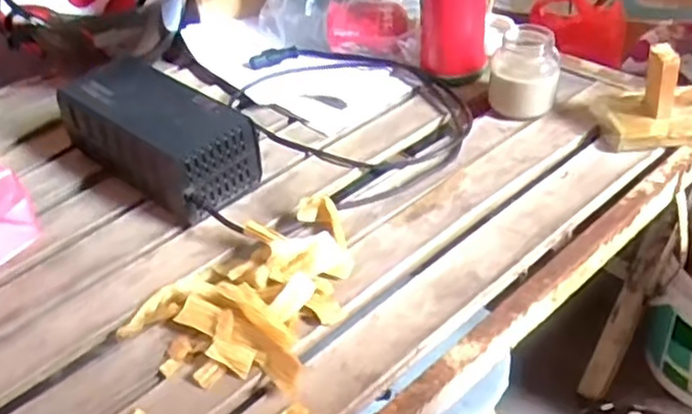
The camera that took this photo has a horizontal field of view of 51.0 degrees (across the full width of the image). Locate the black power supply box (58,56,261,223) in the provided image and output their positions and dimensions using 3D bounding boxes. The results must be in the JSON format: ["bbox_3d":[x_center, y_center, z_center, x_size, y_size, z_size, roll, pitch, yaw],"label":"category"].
[{"bbox_3d":[-0.205,-0.078,0.790,0.215,0.097,0.103,26,51,32],"label":"black power supply box"}]

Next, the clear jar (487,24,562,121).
[{"bbox_3d":[0.206,-0.153,0.845,0.076,0.089,0.083,-3,36,2],"label":"clear jar"}]

